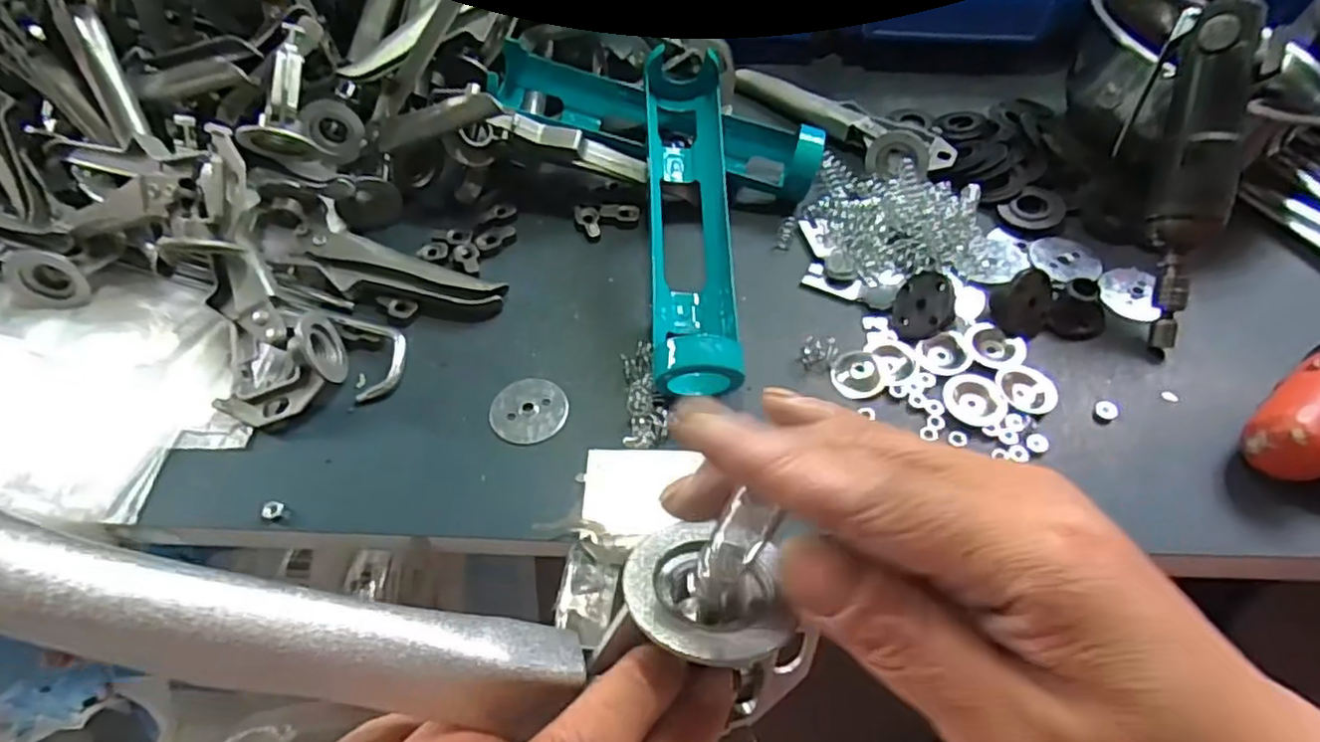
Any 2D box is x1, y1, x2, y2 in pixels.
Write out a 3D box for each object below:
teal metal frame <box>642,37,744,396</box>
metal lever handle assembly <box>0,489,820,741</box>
[{"bbox_3d":[0.023,-0.104,0.456,0.061,0.072,0.268,-2,55,-1],"label":"teal metal frame"},{"bbox_3d":[-0.043,0.054,0.154,0.168,0.042,0.051,8,52,-24],"label":"metal lever handle assembly"}]

